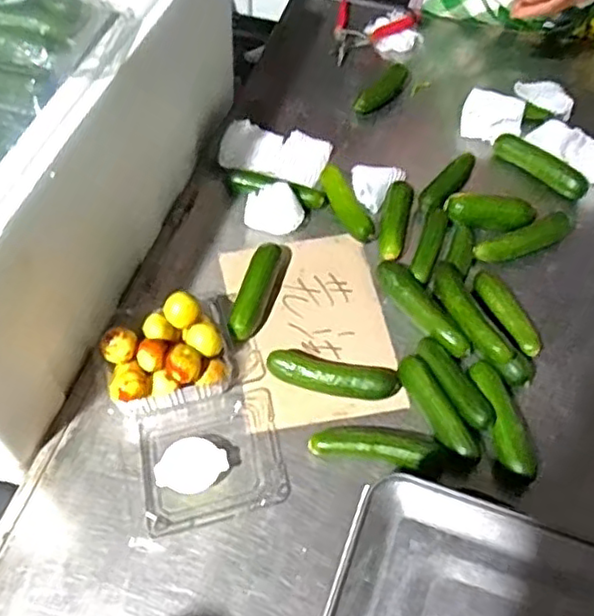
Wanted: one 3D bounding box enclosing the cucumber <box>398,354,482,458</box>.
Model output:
[{"bbox_3d":[0.136,0.097,0.632,0.031,0.029,0.113,-23,58,-17],"label":"cucumber"}]

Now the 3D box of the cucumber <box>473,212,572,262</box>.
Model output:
[{"bbox_3d":[0.269,-0.079,0.773,0.120,0.034,0.028,-19,57,-14],"label":"cucumber"}]

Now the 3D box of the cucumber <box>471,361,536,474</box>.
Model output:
[{"bbox_3d":[0.200,0.109,0.644,0.030,0.029,0.120,-6,54,-5],"label":"cucumber"}]

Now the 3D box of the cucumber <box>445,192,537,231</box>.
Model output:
[{"bbox_3d":[0.232,-0.113,0.787,0.101,0.036,0.039,10,55,6],"label":"cucumber"}]

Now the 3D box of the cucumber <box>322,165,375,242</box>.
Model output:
[{"bbox_3d":[0.059,-0.127,0.802,0.027,0.027,0.120,-18,57,-14],"label":"cucumber"}]

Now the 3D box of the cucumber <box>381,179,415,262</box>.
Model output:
[{"bbox_3d":[0.118,-0.102,0.777,0.032,0.031,0.114,12,55,7],"label":"cucumber"}]

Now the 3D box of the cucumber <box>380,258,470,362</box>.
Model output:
[{"bbox_3d":[0.137,0.000,0.705,0.035,0.034,0.133,-29,60,-20],"label":"cucumber"}]

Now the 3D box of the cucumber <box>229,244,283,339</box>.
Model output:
[{"bbox_3d":[-0.045,-0.017,0.722,0.032,0.033,0.120,11,55,7],"label":"cucumber"}]

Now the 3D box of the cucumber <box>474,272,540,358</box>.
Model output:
[{"bbox_3d":[0.229,0.007,0.714,0.027,0.022,0.108,-18,56,-13],"label":"cucumber"}]

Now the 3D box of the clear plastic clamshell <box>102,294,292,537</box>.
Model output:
[{"bbox_3d":[-0.101,0.087,0.625,0.150,0.061,0.220,-12,55,-9],"label":"clear plastic clamshell"}]

